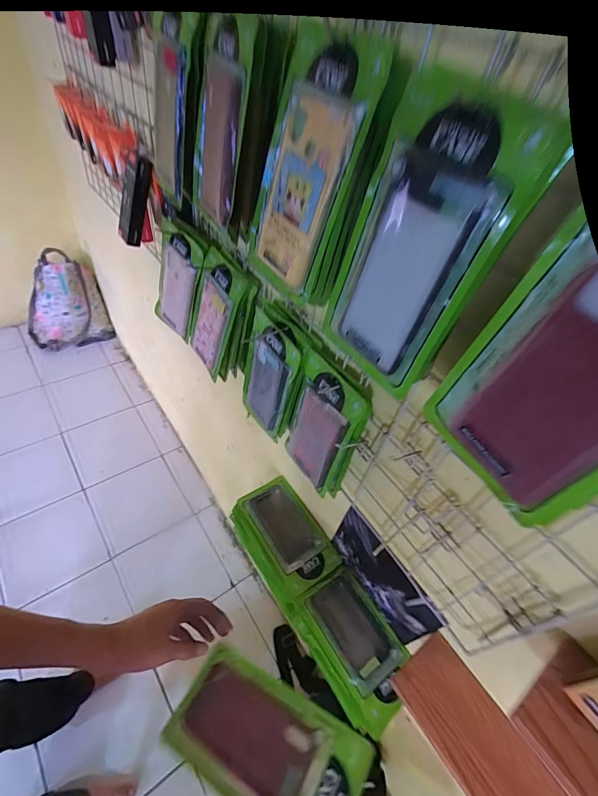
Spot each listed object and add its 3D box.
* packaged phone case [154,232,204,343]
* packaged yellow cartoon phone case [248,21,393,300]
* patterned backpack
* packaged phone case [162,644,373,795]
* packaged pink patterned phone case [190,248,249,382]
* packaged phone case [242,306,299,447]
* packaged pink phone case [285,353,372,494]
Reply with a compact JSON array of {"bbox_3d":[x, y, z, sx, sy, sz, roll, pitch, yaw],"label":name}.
[{"bbox_3d":[-0.225,-0.204,0.690,0.095,0.209,0.015,42,48,5],"label":"packaged phone case"},{"bbox_3d":[0.002,-0.212,0.355,0.019,0.205,0.110,-17,52,-43],"label":"packaged yellow cartoon phone case"},{"bbox_3d":[-1.013,-0.393,1.578,0.323,0.409,0.148,-3,50,-13],"label":"patterned backpack"},{"bbox_3d":[-0.037,0.371,0.401,0.207,0.009,0.108,19,51,26],"label":"packaged phone case"},{"bbox_3d":[-0.149,-0.142,0.638,0.103,0.205,0.023,45,42,18],"label":"packaged pink patterned phone case"},{"bbox_3d":[-0.051,-0.028,0.589,0.011,0.207,0.104,-30,63,-34],"label":"packaged phone case"},{"bbox_3d":[0.029,0.045,0.524,0.019,0.200,0.107,-21,53,-31],"label":"packaged pink phone case"}]

